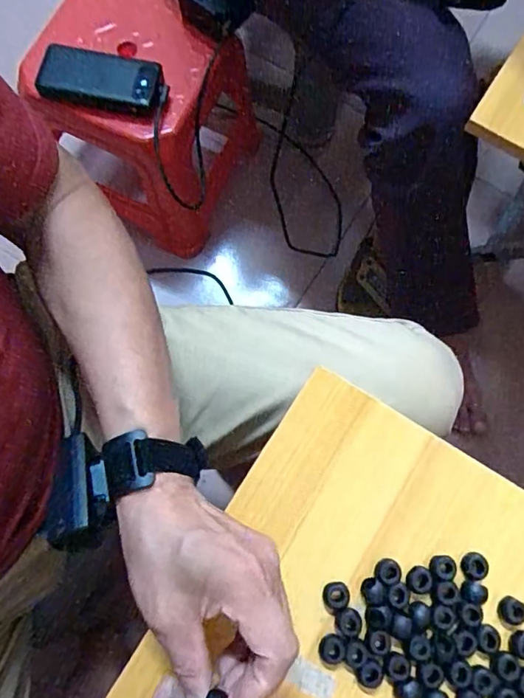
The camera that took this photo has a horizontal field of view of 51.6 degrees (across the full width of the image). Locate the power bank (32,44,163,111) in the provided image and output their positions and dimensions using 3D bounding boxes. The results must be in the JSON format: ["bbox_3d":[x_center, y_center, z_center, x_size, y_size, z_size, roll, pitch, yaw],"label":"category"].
[{"bbox_3d":[-0.206,-0.347,0.697,0.150,0.028,0.063,7,100,-3],"label":"power bank"}]

